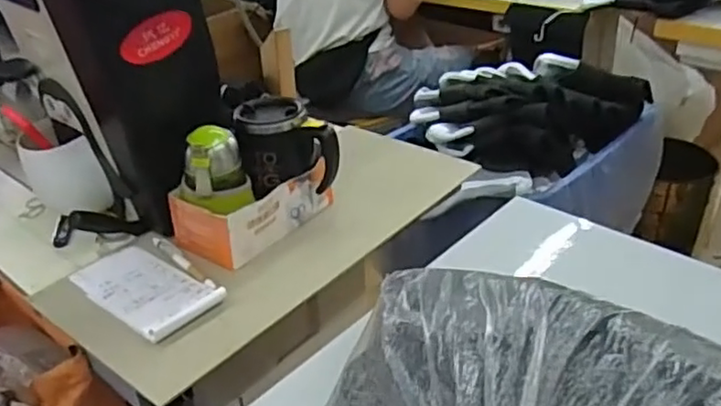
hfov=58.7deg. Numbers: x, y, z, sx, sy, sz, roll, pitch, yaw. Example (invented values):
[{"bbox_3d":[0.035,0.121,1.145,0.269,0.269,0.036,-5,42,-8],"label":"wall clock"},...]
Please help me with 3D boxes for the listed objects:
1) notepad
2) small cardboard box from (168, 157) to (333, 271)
[{"bbox_3d":[-0.239,0.091,0.702,0.181,0.020,0.091,23,39,35],"label":"notepad"},{"bbox_3d":[-0.128,-0.002,0.797,0.103,0.066,0.192,21,38,34],"label":"small cardboard box"}]

